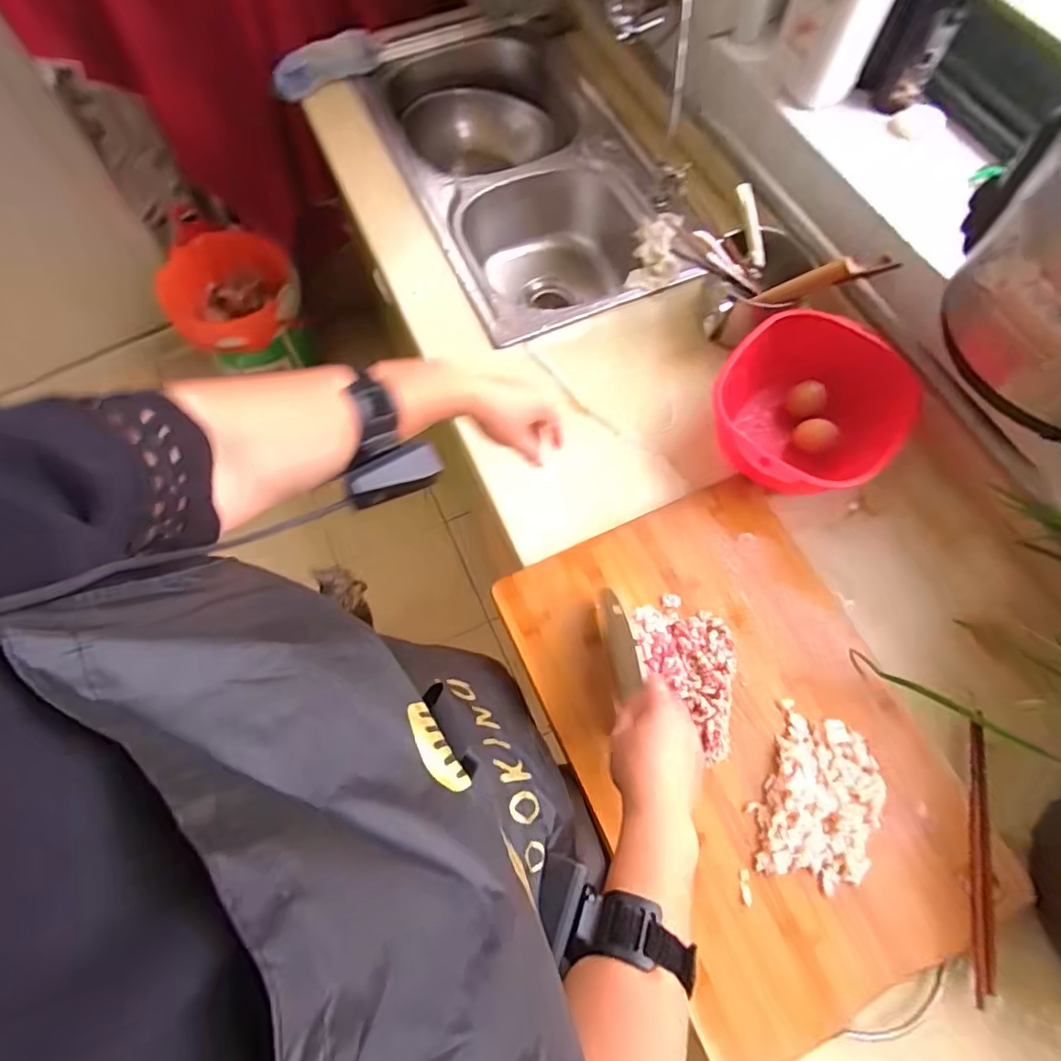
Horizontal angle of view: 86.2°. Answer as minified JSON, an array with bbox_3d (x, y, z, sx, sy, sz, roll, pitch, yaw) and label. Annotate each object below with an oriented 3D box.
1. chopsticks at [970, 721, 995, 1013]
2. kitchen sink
[{"bbox_3d":[0.421,0.303,0.528,0.020,0.009,0.235,15,68,5],"label":"chopsticks"},{"bbox_3d":[-0.015,-0.596,1.010,0.372,0.184,0.716,-21,70,-9],"label":"kitchen sink"}]

